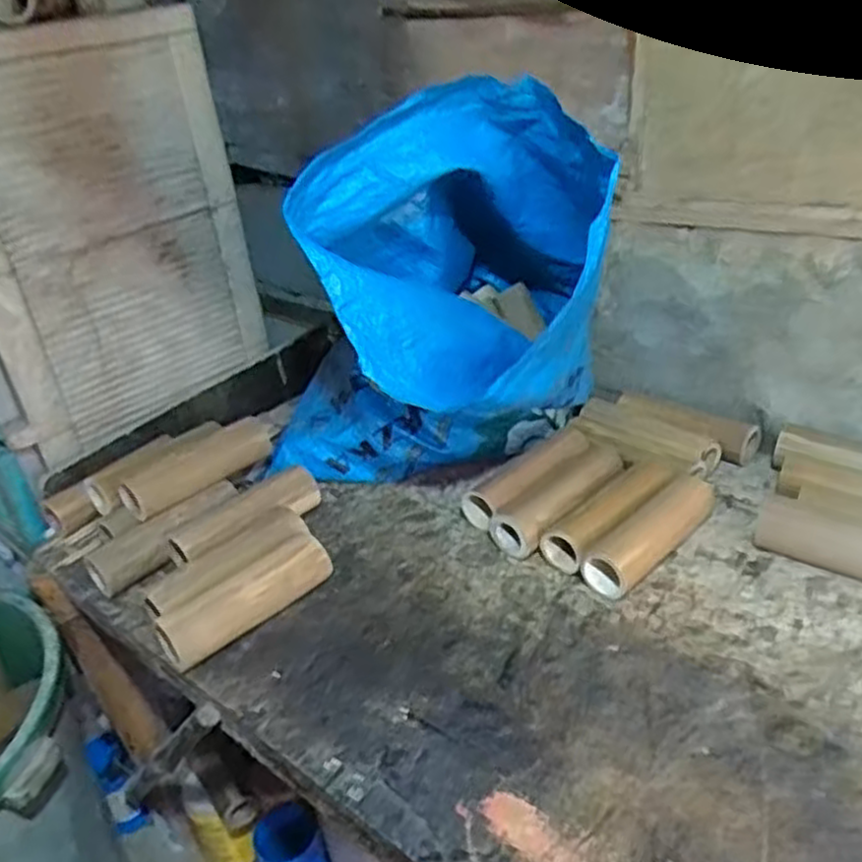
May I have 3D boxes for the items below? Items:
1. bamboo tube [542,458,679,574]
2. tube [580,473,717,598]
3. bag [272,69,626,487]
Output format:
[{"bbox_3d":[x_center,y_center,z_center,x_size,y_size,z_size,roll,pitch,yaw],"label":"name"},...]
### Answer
[{"bbox_3d":[0.197,0.090,0.834,0.170,0.049,0.053,-26,33,-33],"label":"bamboo tube"},{"bbox_3d":[0.237,0.109,0.813,0.184,0.051,0.052,-26,33,-32],"label":"tube"},{"bbox_3d":[0.003,-0.129,0.893,0.383,0.446,0.393,-13,28,-12],"label":"bag"}]

